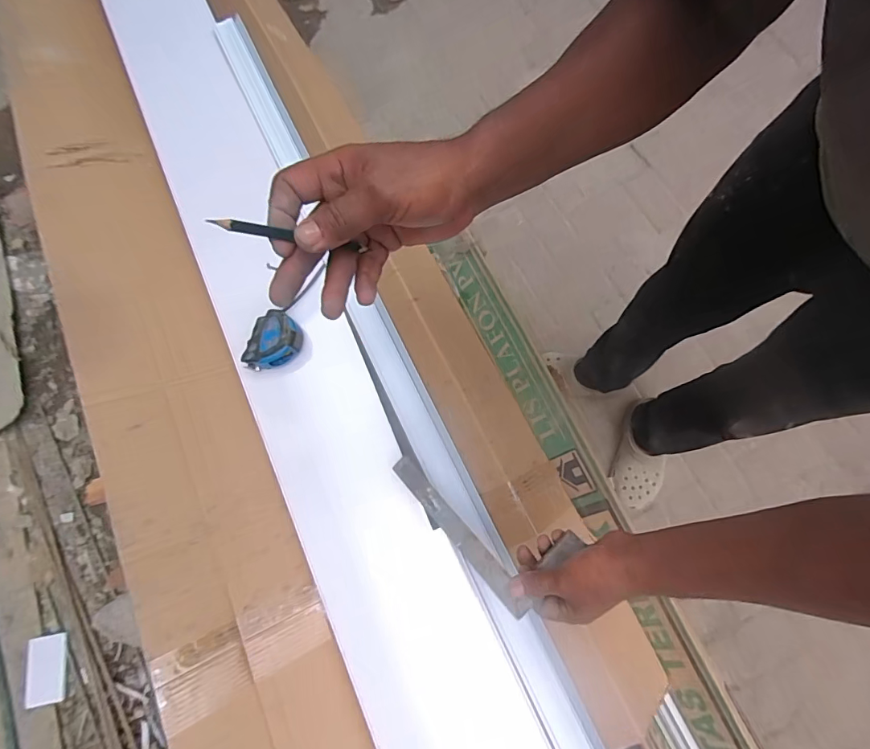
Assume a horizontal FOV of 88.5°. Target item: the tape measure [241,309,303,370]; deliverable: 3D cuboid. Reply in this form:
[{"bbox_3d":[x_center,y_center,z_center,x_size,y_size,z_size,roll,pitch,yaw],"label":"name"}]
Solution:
[{"bbox_3d":[-0.260,-0.051,0.729,0.074,0.034,0.098,19,76,9],"label":"tape measure"}]

